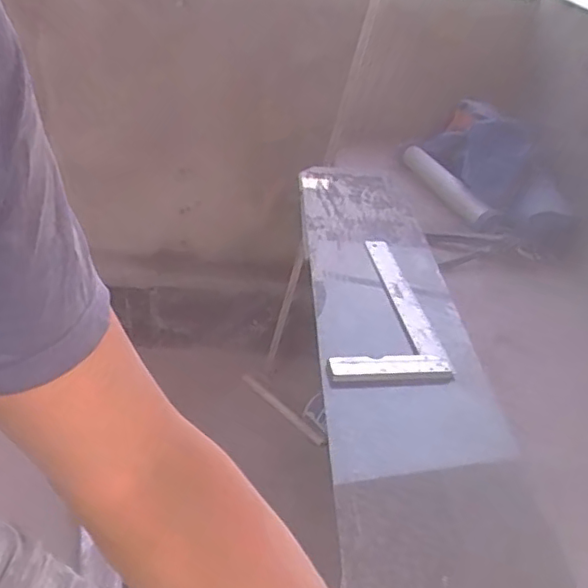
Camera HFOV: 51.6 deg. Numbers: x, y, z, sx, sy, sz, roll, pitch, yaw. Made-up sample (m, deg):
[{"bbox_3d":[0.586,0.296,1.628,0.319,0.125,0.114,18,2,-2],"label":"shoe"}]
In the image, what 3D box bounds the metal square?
[{"bbox_3d":[0.108,0.004,0.942,0.161,0.015,0.366,1,29,-7],"label":"metal square"}]

